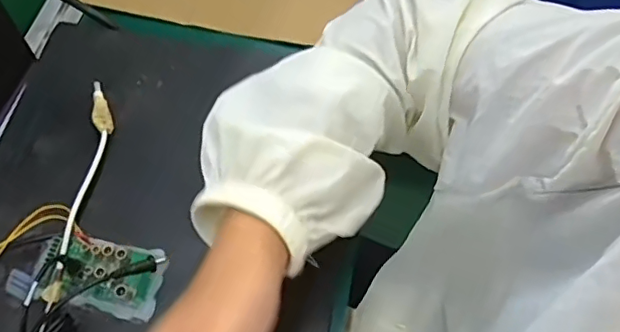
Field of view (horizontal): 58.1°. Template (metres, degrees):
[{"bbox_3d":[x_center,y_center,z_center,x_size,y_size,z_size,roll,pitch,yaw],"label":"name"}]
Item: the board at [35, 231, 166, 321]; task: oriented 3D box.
[{"bbox_3d":[-0.155,0.076,0.409,0.090,0.018,0.052,12,60,5],"label":"board"}]

